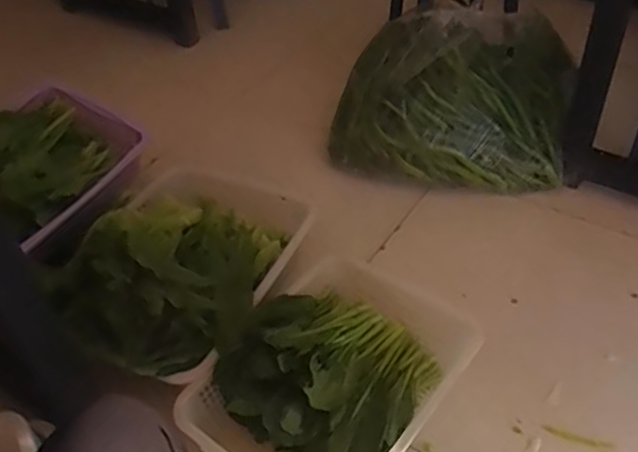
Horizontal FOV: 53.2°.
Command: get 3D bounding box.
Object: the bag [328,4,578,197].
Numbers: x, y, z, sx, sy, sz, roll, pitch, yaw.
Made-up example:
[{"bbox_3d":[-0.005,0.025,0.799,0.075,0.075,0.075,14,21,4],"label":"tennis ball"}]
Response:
[{"bbox_3d":[0.279,-0.275,1.326,0.450,0.299,0.331,8,45,14],"label":"bag"}]

